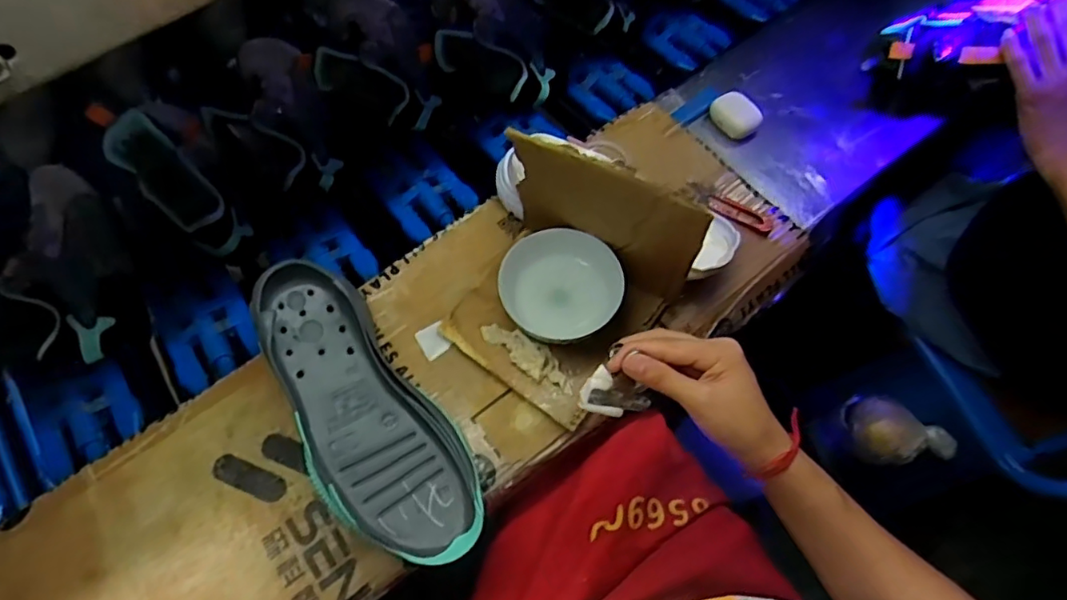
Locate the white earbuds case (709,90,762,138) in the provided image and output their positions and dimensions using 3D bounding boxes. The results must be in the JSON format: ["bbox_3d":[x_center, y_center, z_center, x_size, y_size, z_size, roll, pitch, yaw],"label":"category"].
[{"bbox_3d":[0.237,-0.219,0.673,0.036,0.034,0.058,-28,66,-11],"label":"white earbuds case"}]

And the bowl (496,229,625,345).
[{"bbox_3d":[0.026,-0.007,0.537,0.102,0.066,0.103,-1,64,2],"label":"bowl"}]

